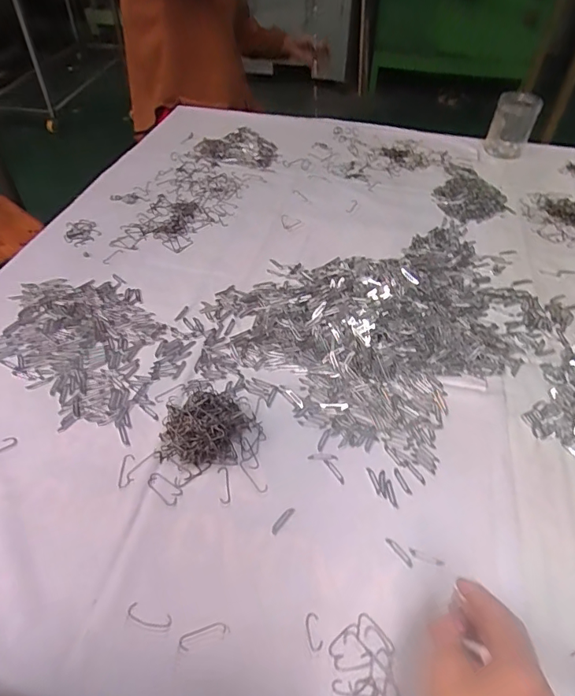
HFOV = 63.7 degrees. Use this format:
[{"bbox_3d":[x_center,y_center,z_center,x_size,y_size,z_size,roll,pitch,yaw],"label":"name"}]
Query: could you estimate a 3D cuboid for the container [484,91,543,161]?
[{"bbox_3d":[0.504,-0.497,1.038,0.089,0.116,0.077,18,49,15],"label":"container"}]

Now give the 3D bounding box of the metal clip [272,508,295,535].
[{"bbox_3d":[-0.005,0.177,0.476,0.009,0.004,0.034,30,53,25],"label":"metal clip"}]

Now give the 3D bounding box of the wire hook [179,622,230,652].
[{"bbox_3d":[-0.073,0.250,0.404,0.043,0.004,0.012,-15,49,-15],"label":"wire hook"}]

